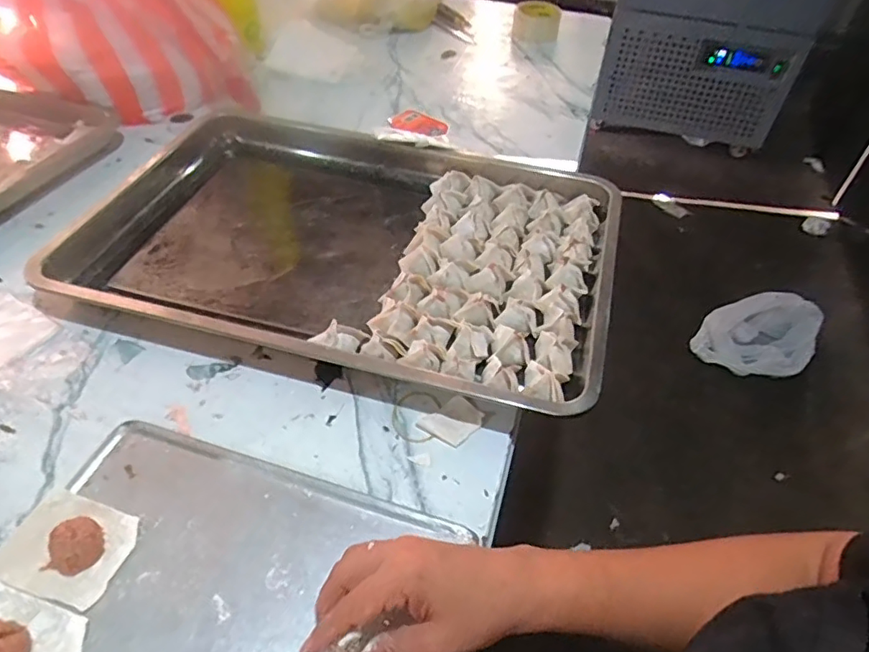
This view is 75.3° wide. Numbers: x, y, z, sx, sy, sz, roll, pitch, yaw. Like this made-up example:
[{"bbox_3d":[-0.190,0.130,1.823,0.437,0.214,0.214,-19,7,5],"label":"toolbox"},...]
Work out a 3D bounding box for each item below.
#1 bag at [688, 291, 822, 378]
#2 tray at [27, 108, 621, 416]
[{"bbox_3d":[0.872,0.034,1.479,0.294,0.125,0.190,0,47,-5],"label":"bag"},{"bbox_3d":[-0.095,-0.115,0.676,0.603,0.043,0.416,13,48,10],"label":"tray"}]

